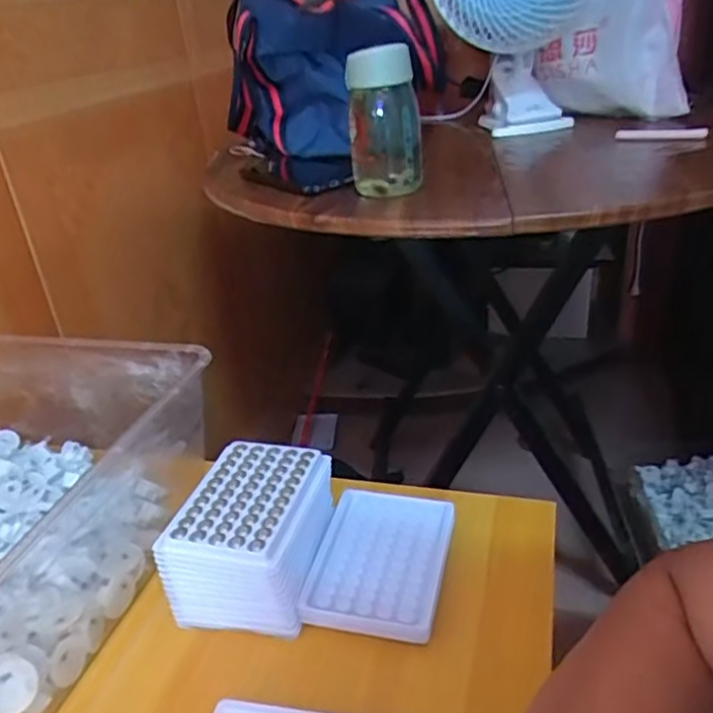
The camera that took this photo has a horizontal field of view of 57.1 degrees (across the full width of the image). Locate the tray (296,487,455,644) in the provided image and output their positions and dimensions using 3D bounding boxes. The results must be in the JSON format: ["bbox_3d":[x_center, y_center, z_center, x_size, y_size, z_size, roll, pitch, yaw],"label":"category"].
[{"bbox_3d":[0.021,0.155,0.514,0.096,0.019,0.130,3,29,15],"label":"tray"}]

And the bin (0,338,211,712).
[{"bbox_3d":[-0.304,0.105,0.544,0.292,0.133,0.296,7,30,20],"label":"bin"}]

